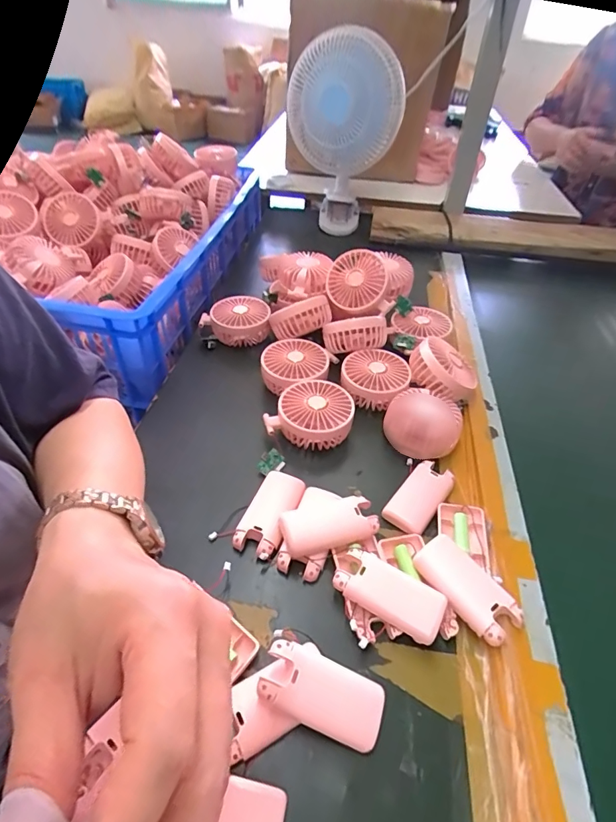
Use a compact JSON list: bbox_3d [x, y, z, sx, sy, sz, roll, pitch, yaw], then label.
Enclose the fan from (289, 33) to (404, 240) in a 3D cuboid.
[{"bbox_3d":[0.065,-0.543,0.896,0.215,0.328,0.126,4,44,1],"label":"fan"}]

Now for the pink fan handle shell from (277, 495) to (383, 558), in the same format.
[{"bbox_3d":[0.021,0.114,0.431,0.091,0.024,0.042,-13,46,-16],"label":"pink fan handle shell"}]

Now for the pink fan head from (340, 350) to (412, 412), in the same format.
[{"bbox_3d":[0.089,-0.044,0.590,0.089,0.038,0.086,16,45,13],"label":"pink fan head"}]

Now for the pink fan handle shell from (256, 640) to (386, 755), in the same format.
[{"bbox_3d":[0.011,0.208,0.325,0.097,0.013,0.045,30,59,-5],"label":"pink fan handle shell"}]

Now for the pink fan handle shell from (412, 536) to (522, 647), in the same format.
[{"bbox_3d":[0.139,0.155,0.393,0.044,0.016,0.096,-24,50,-26],"label":"pink fan handle shell"}]

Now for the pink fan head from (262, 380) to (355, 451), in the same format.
[{"bbox_3d":[0.004,0.003,0.532,0.100,0.045,0.086,12,44,9],"label":"pink fan head"}]

